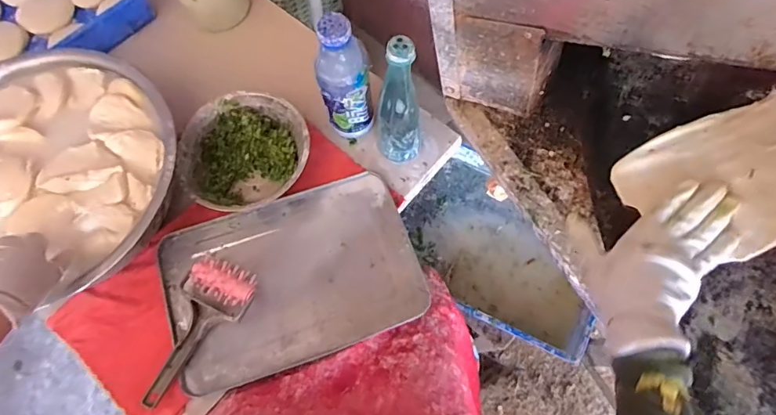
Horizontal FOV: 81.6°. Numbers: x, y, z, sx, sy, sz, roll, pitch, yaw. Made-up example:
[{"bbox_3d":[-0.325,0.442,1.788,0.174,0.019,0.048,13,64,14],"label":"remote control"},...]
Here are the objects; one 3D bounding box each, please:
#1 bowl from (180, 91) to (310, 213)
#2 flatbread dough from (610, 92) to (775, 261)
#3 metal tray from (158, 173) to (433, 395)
[{"bbox_3d":[-0.208,-0.083,0.677,0.178,0.062,0.178,-1,69,2],"label":"bowl"},{"bbox_3d":[0.370,-0.035,0.461,0.232,0.012,0.145,-25,73,6],"label":"flatbread dough"},{"bbox_3d":[-0.134,0.092,0.628,0.340,0.027,0.229,-20,70,-5],"label":"metal tray"}]

